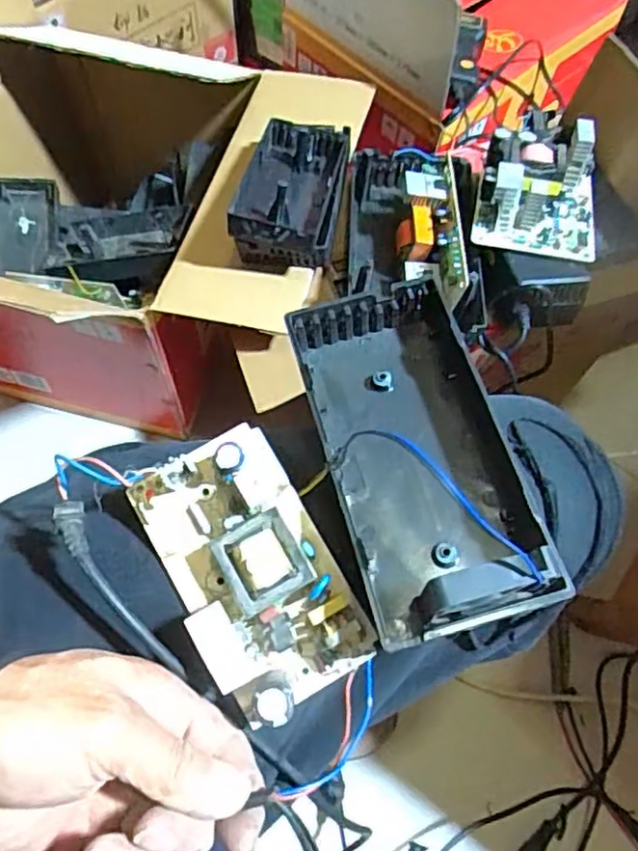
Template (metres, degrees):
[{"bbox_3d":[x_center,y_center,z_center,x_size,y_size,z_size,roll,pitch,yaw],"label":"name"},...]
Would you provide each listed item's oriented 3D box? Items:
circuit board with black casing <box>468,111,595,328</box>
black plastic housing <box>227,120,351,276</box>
[{"bbox_3d":[0.207,-0.201,0.618,0.112,0.073,0.210,14,64,5],"label":"circuit board with black casing"},{"bbox_3d":[-0.027,-0.238,0.643,0.100,0.057,0.178,8,64,2],"label":"black plastic housing"}]

